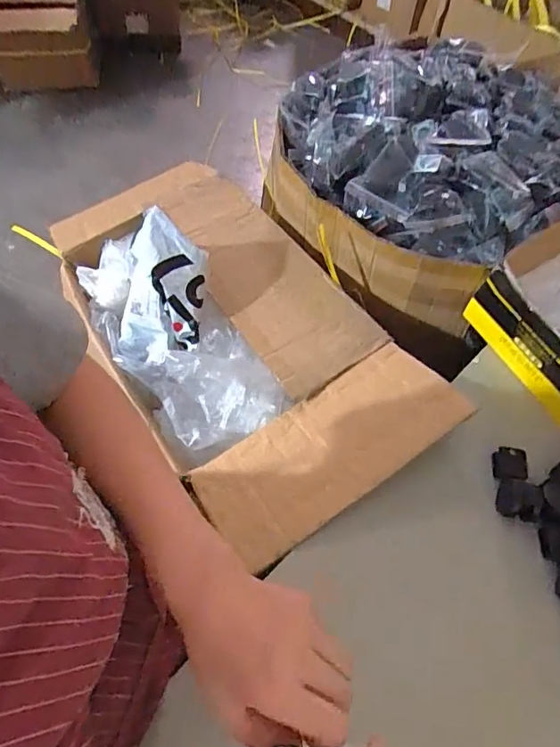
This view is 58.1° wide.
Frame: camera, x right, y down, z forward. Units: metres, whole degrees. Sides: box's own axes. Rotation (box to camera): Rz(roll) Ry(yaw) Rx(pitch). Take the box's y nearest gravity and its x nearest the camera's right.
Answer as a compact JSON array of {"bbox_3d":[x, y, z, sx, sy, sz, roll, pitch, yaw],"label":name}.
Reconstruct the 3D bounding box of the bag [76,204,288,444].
[{"bbox_3d":[-0.173,-0.085,0.740,0.164,0.155,0.427,-33,67,-21],"label":"bag"}]

